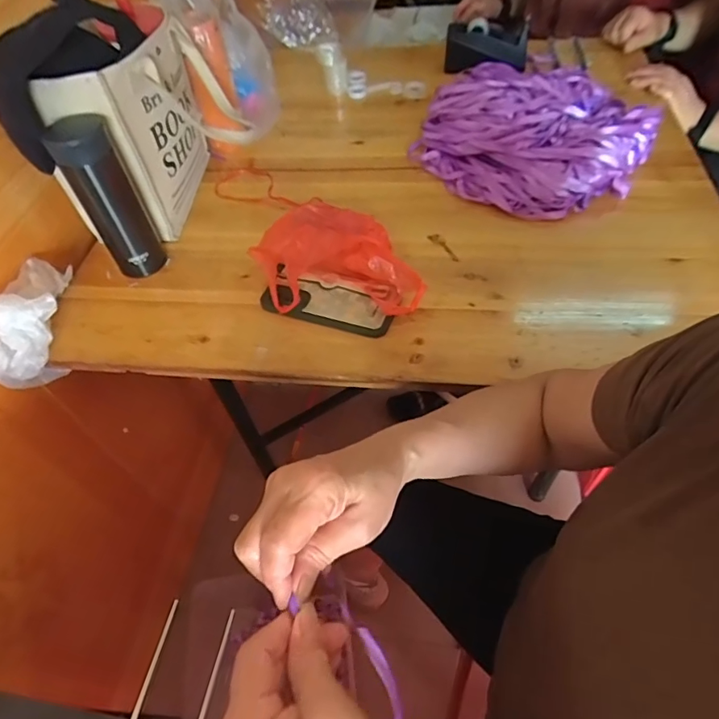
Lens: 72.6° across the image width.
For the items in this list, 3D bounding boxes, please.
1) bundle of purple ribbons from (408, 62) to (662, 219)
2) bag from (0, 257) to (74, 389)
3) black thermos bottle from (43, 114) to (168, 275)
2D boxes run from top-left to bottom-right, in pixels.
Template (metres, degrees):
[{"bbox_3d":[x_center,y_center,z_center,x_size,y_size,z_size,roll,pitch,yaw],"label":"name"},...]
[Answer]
[{"bbox_3d":[0.254,-0.340,0.732,0.314,0.081,0.288,24,57,22],"label":"bundle of purple ribbons"},{"bbox_3d":[-0.402,-0.045,0.608,0.097,0.122,0.163,-17,54,-8],"label":"bag"},{"bbox_3d":[-0.307,-0.197,0.607,0.065,0.188,0.070,-25,55,-14],"label":"black thermos bottle"}]

